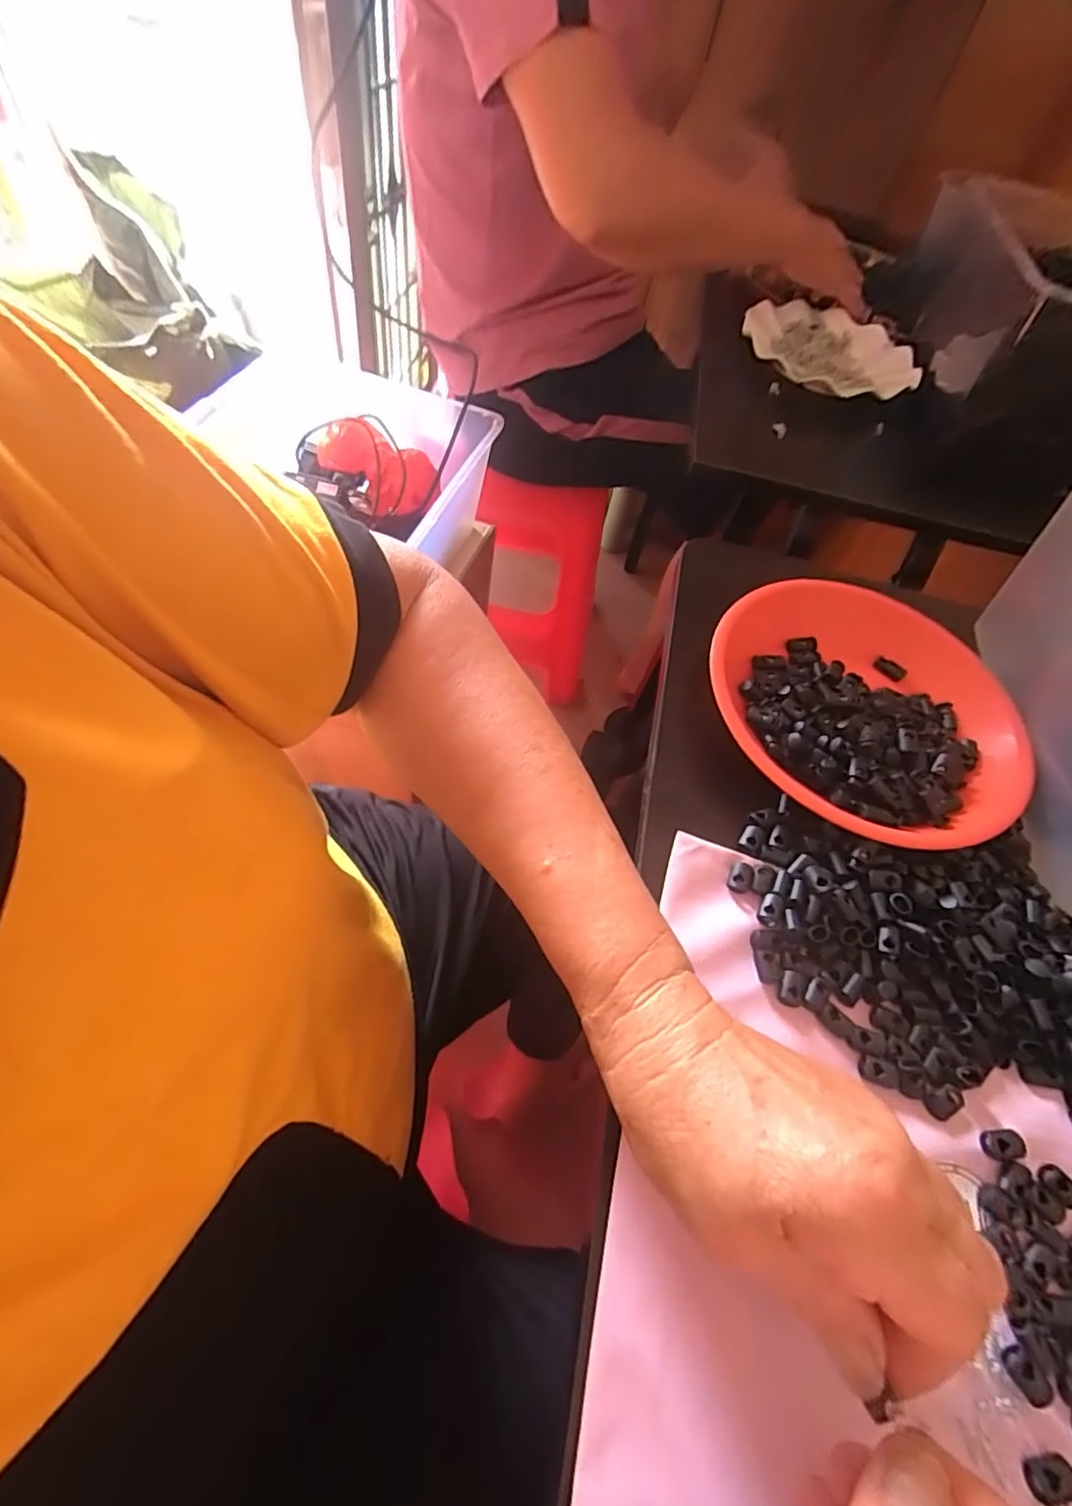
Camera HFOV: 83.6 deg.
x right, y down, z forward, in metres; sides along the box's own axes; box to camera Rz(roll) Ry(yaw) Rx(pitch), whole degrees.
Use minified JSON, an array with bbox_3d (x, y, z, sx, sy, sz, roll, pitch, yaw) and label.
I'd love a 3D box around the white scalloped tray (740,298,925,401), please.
[{"bbox_3d":[0.315,-0.443,0.649,0.178,0.026,0.172,12,57,-2],"label":"white scalloped tray"}]

